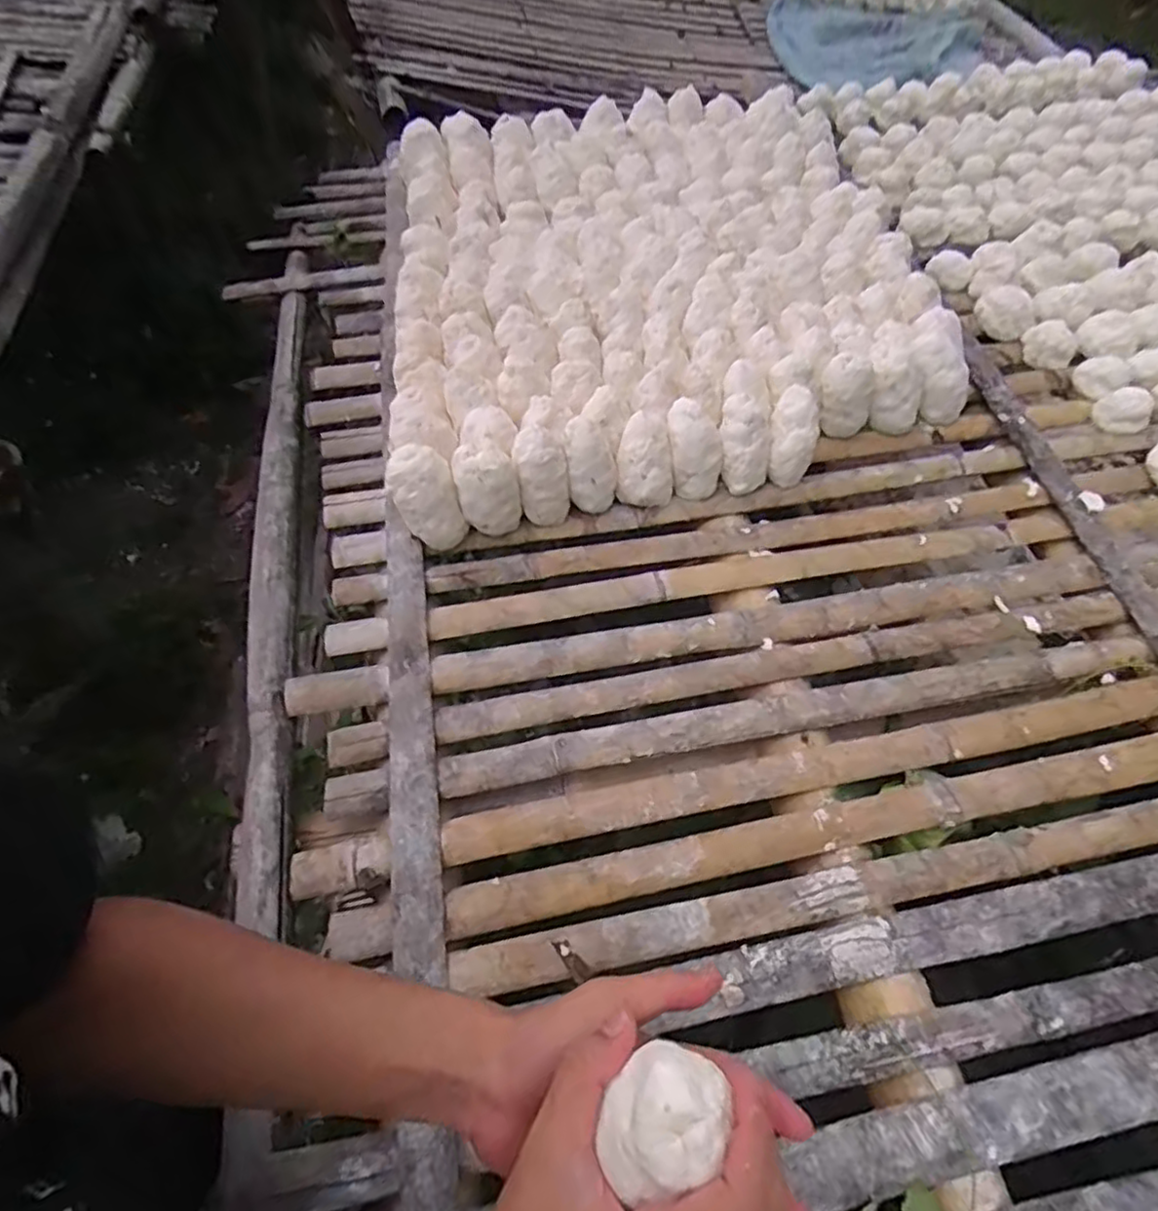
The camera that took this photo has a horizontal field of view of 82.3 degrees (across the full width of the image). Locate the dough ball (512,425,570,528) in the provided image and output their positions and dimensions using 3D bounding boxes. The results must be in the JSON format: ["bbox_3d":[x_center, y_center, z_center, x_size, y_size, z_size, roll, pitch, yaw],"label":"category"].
[{"bbox_3d":[-0.046,-0.160,0.835,0.063,0.125,0.045,-13,26,-8],"label":"dough ball"}]

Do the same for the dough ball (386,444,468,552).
[{"bbox_3d":[-0.187,-0.129,0.815,0.074,0.115,0.075,2,57,-3],"label":"dough ball"}]

